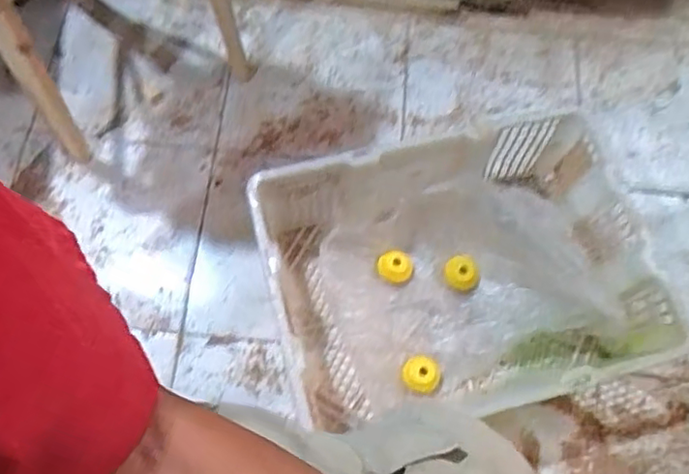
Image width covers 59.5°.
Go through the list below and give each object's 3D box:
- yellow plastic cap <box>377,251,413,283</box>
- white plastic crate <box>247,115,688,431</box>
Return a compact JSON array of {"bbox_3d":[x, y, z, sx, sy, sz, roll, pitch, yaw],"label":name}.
[{"bbox_3d":[0.075,0.043,0.880,0.049,0.033,0.041,19,69,7],"label":"yellow plastic cap"},{"bbox_3d":[0.145,0.053,0.827,0.466,0.173,0.344,-11,69,-5],"label":"white plastic crate"}]

